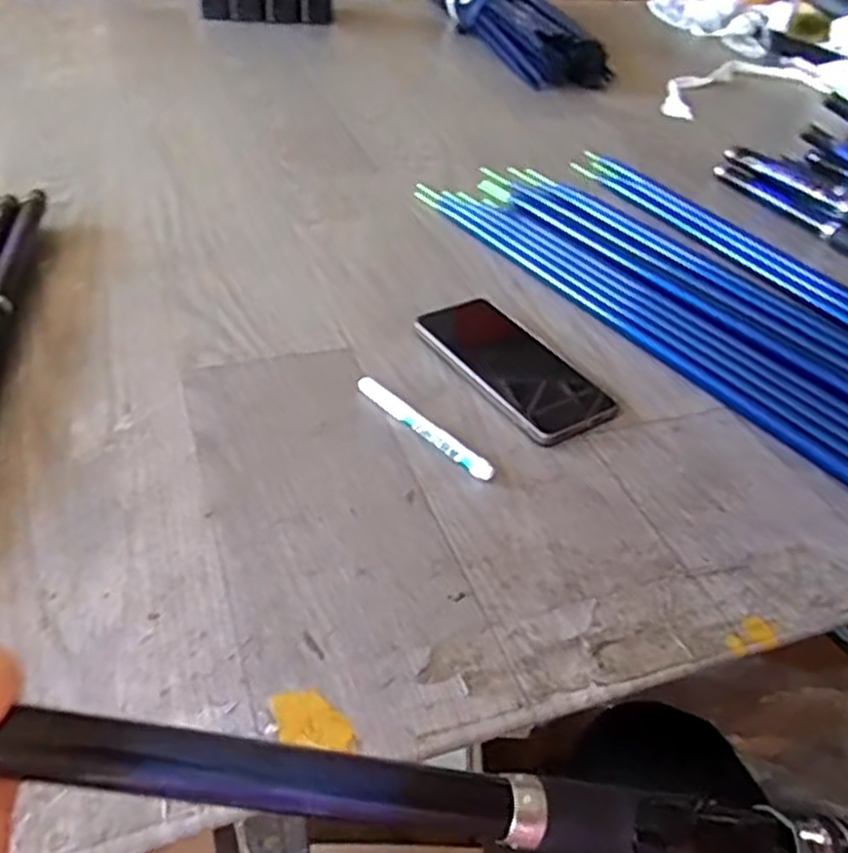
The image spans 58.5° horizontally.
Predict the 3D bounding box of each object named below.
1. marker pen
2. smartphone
[{"bbox_3d":[-0.002,0.000,0.510,0.011,0.014,0.122,-31,52,-34],"label":"marker pen"},{"bbox_3d":[0.068,-0.048,0.570,0.083,0.015,0.162,-23,48,-28],"label":"smartphone"}]

